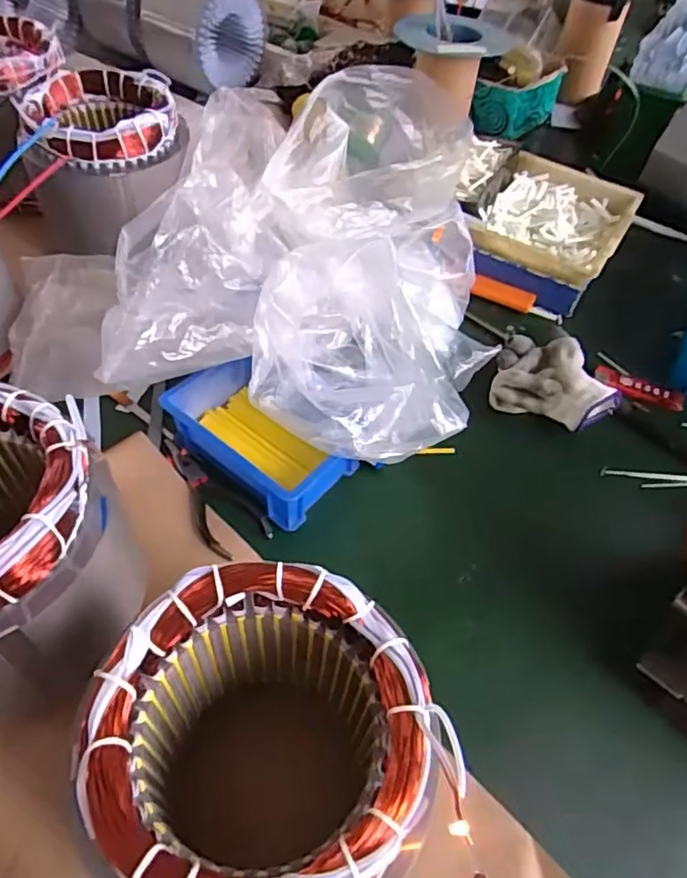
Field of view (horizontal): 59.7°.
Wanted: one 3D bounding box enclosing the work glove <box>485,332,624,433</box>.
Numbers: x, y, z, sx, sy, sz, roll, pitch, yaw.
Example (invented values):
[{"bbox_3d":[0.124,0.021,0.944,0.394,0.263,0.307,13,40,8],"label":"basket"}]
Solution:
[{"bbox_3d":[0.199,-0.053,0.563,0.114,0.042,0.092,19,54,10],"label":"work glove"}]

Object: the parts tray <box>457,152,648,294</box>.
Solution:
[{"bbox_3d":[0.237,-0.250,0.667,0.148,0.032,0.195,30,57,17],"label":"parts tray"}]

